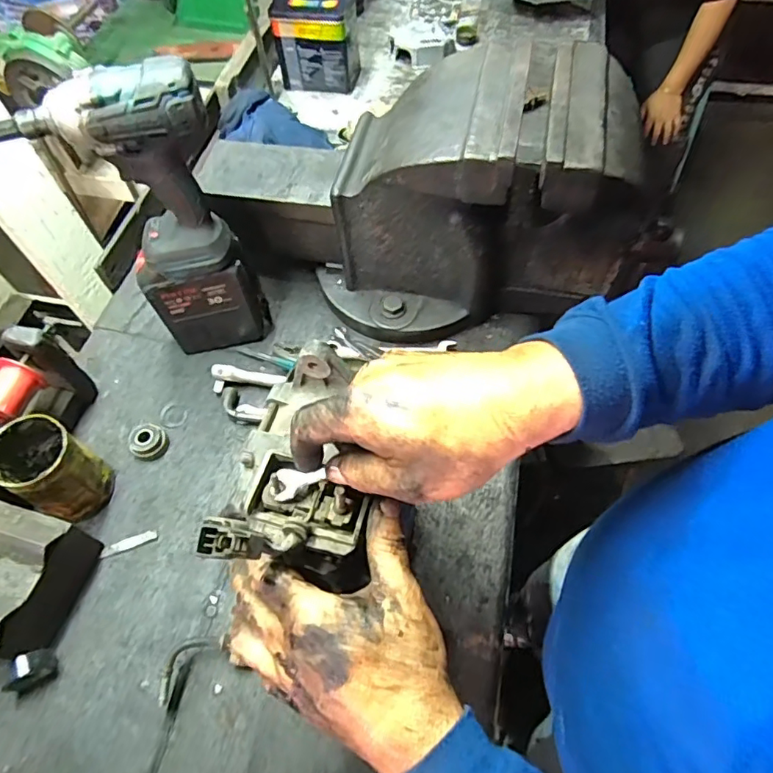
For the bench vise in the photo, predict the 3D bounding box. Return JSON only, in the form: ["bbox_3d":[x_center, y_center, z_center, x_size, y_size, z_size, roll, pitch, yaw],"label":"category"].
[{"bbox_3d":[0.034,-0.213,0.620,0.518,0.258,0.194,3,59,5],"label":"bench vise"}]

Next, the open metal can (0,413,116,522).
[{"bbox_3d":[-0.347,0.087,0.561,0.086,0.117,0.073,32,66,20],"label":"open metal can"}]

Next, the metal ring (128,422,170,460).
[{"bbox_3d":[-0.279,0.062,0.624,0.040,0.030,0.041,-1,59,2],"label":"metal ring"}]

